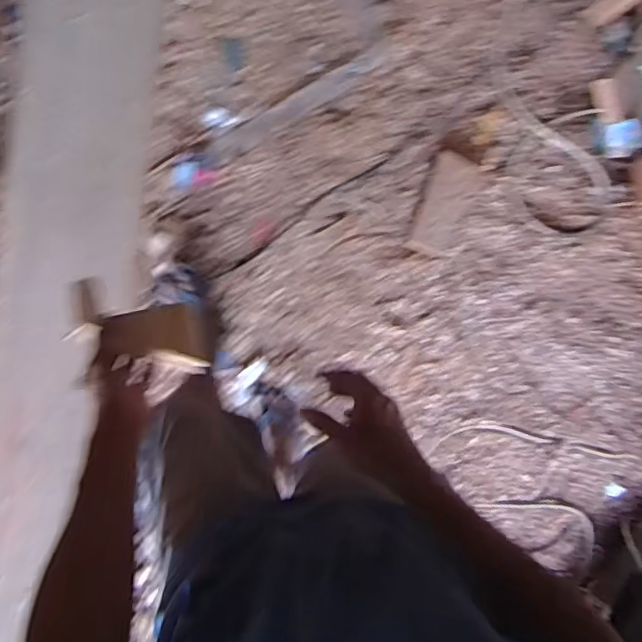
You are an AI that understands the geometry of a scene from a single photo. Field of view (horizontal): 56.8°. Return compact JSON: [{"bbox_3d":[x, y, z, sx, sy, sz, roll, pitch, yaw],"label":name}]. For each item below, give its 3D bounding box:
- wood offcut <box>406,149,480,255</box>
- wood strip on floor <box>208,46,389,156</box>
[{"bbox_3d":[0.289,-0.264,1.366,0.109,0.051,0.230,21,91,-7],"label":"wood offcut"},{"bbox_3d":[-0.046,-0.497,1.341,0.452,0.016,0.044,-31,96,-3],"label":"wood strip on floor"}]

